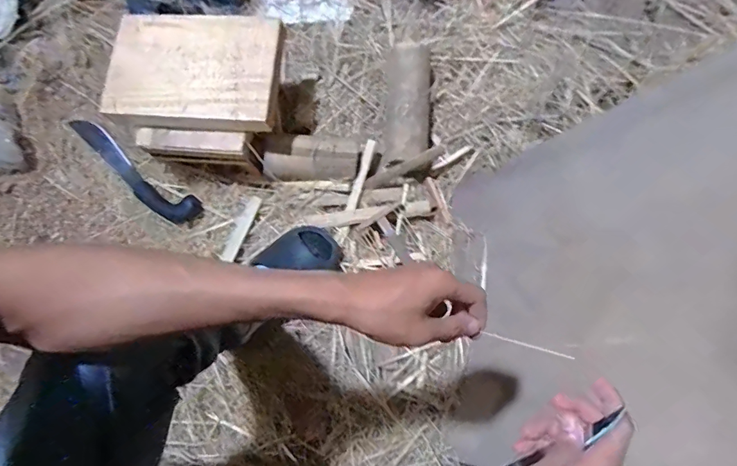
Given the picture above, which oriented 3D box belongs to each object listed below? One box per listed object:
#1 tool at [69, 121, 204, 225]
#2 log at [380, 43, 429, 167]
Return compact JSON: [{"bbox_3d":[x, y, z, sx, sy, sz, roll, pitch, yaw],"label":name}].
[{"bbox_3d":[-0.479,-0.125,0.866,0.350,0.028,0.066,35,77,10],"label":"tool"},{"bbox_3d":[0.077,-0.250,0.841,0.087,0.076,0.224,4,73,2],"label":"log"}]

